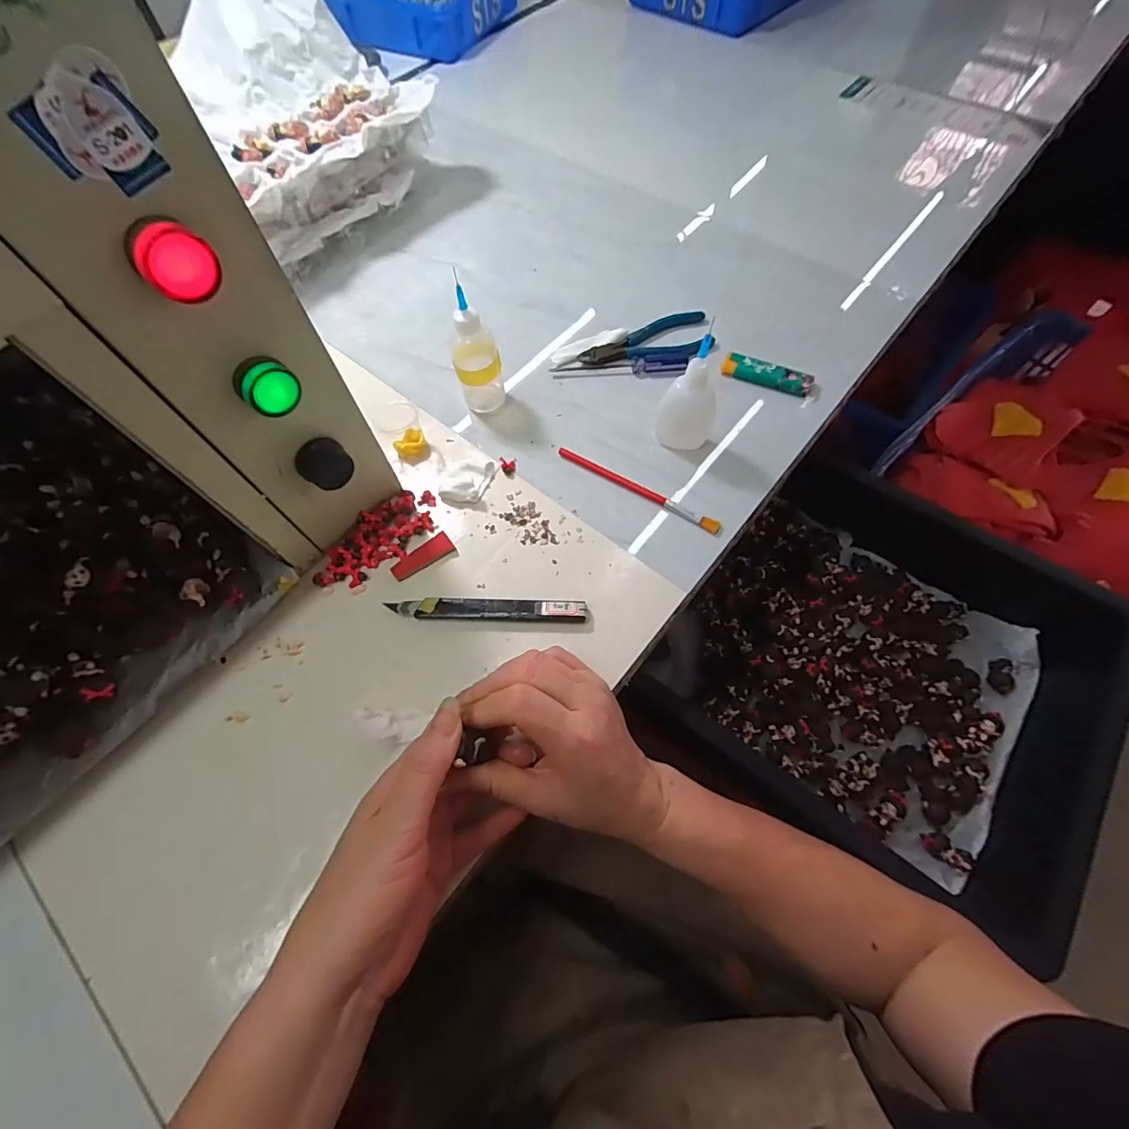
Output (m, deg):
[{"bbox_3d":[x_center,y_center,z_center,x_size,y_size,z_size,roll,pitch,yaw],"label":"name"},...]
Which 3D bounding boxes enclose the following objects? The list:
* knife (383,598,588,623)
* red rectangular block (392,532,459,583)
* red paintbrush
[{"bbox_3d":[-0.055,0.031,0.346,0.141,0.012,0.017,2,65,0],"label":"knife"},{"bbox_3d":[-0.109,-0.006,0.372,0.050,0.004,0.022,-30,69,-13],"label":"red rectangular block"},{"bbox_3d":[0.058,-0.062,0.390,0.144,0.009,0.012,32,69,13],"label":"red paintbrush"}]

